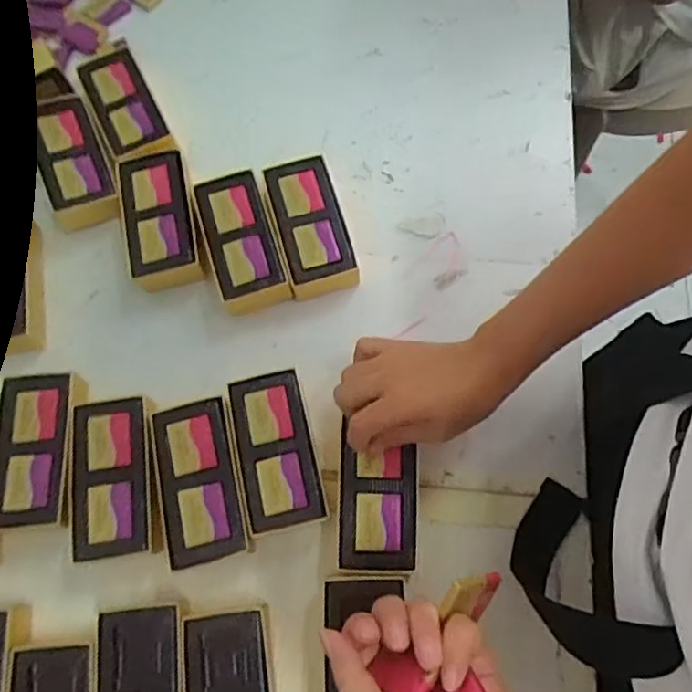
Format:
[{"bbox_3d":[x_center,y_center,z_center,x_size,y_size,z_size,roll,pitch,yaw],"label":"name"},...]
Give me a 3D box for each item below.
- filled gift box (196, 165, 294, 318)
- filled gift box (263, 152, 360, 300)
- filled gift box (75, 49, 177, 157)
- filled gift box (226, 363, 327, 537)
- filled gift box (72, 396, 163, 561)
[{"bbox_3d":[-0.088,-0.087,0.509,0.055,0.035,0.115,-16,72,-5],"label":"filled gift box"},{"bbox_3d":[-0.031,-0.100,0.510,0.056,0.032,0.118,-15,72,-4],"label":"filled gift box"},{"bbox_3d":[-0.200,-0.214,0.550,0.052,0.033,0.130,-26,73,-8],"label":"filled gift box"},{"bbox_3d":[-0.051,0.078,0.451,0.054,0.034,0.113,-12,72,-3],"label":"filled gift box"},{"bbox_3d":[-0.166,0.097,0.446,0.060,0.032,0.110,-8,72,-2],"label":"filled gift box"}]

